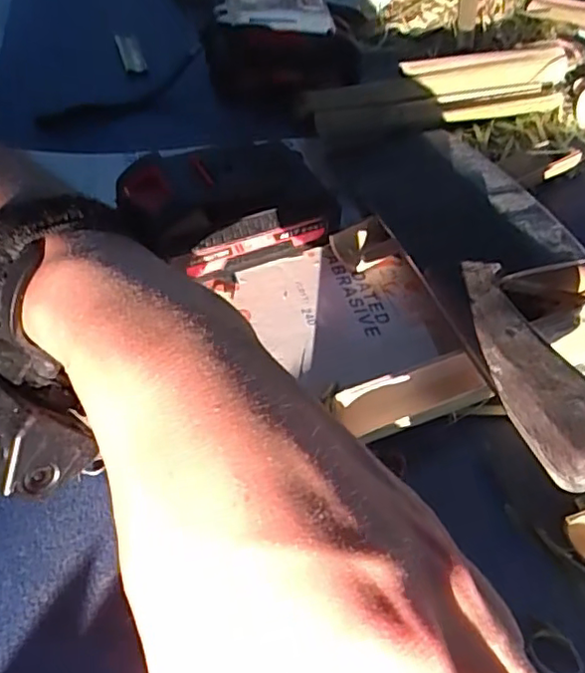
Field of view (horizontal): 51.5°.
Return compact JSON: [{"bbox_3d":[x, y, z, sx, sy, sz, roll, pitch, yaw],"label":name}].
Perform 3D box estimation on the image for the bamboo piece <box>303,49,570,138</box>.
[{"bbox_3d":[0.118,-0.191,0.464,0.227,0.021,0.058,-15,52,-19],"label":"bamboo piece"}]

